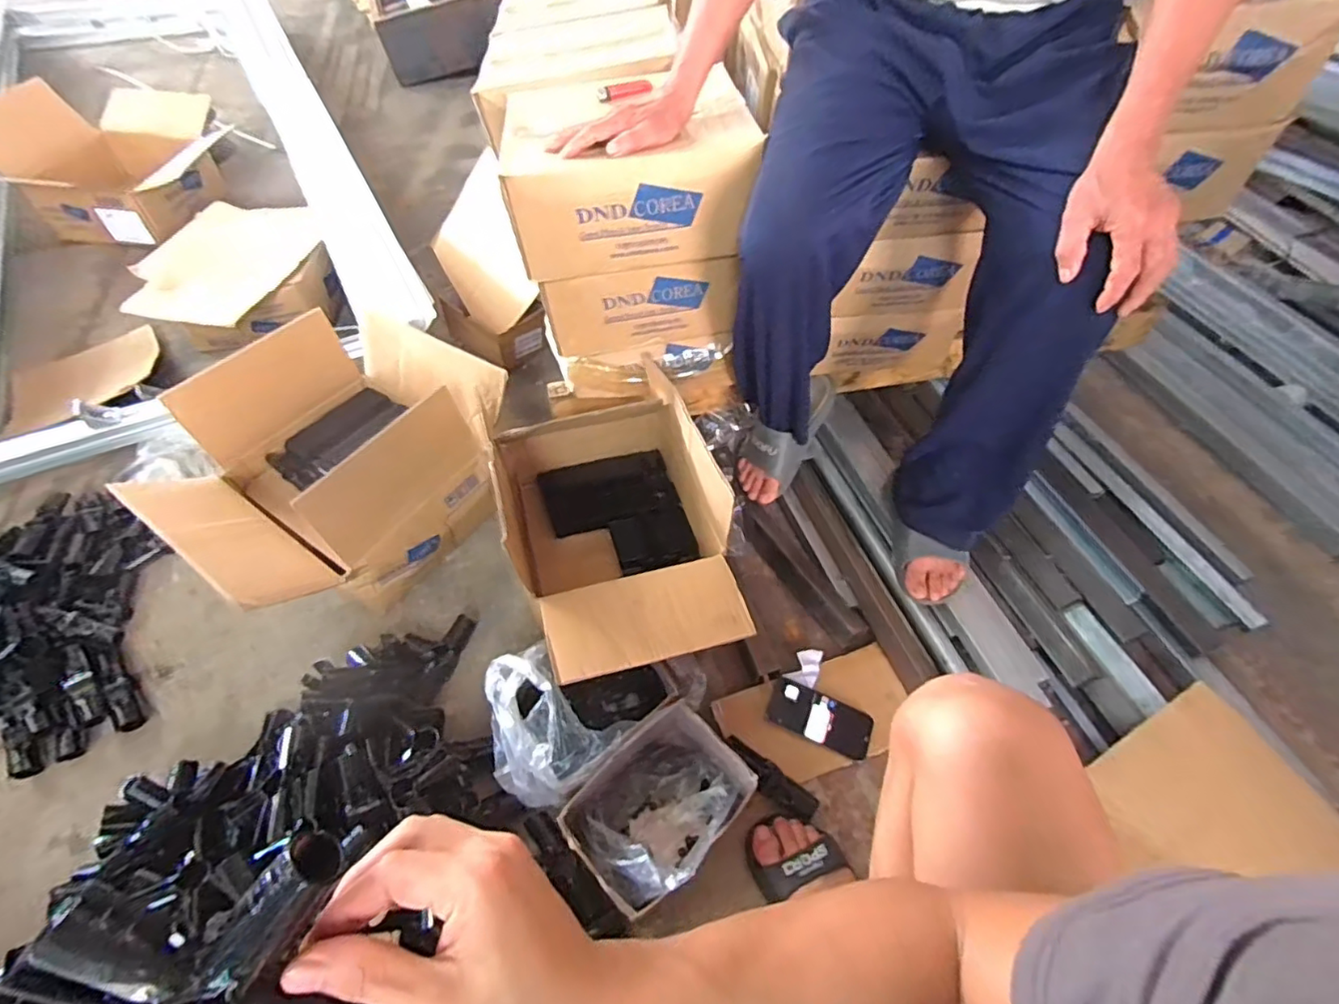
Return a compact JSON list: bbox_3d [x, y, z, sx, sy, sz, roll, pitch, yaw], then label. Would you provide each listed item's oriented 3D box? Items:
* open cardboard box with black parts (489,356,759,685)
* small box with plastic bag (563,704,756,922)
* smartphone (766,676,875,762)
[{"bbox_3d":[-0.085,0.024,0.880,0.284,0.239,0.464,-12,55,-12],"label":"open cardboard box with black parts"},{"bbox_3d":[-0.013,0.375,0.724,0.149,0.105,0.204,39,60,23],"label":"small box with plastic bag"},{"bbox_3d":[0.219,0.311,0.852,0.148,0.013,0.070,23,57,8],"label":"smartphone"}]

